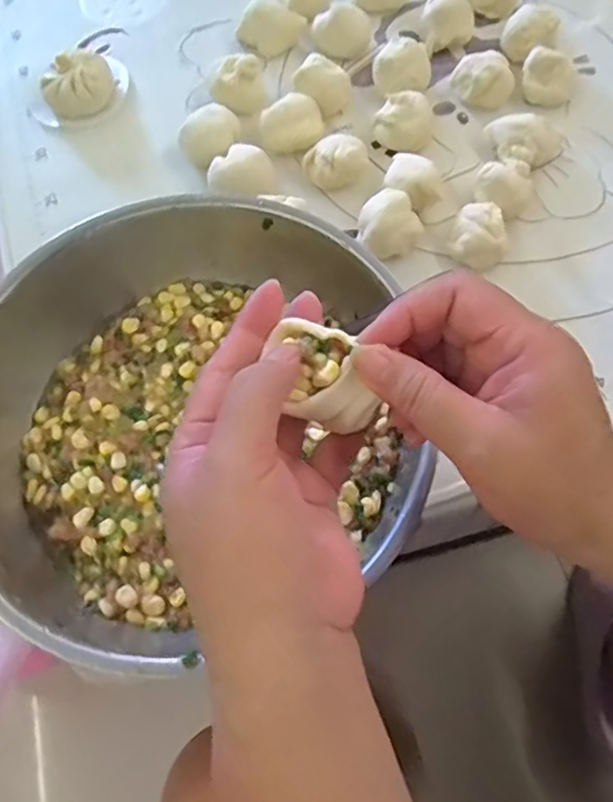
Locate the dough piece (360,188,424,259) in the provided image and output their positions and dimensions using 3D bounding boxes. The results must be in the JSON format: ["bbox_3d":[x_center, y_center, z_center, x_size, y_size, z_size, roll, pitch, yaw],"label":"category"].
[{"bbox_3d":[0.061,-0.125,0.432,0.044,0.033,0.044,-1,68,1],"label":"dough piece"}]

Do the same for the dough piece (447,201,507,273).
[{"bbox_3d":[0.124,-0.119,0.435,0.037,0.027,0.042,9,68,5],"label":"dough piece"}]

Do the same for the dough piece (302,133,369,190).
[{"bbox_3d":[0.022,-0.184,0.462,0.048,0.028,0.035,9,68,5],"label":"dough piece"}]

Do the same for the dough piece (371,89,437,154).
[{"bbox_3d":[0.078,-0.221,0.474,0.041,0.033,0.040,32,72,13],"label":"dough piece"}]

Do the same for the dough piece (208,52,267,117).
[{"bbox_3d":[-0.057,-0.257,0.494,0.047,0.036,0.048,-5,68,-1],"label":"dough piece"}]

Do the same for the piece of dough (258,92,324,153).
[{"bbox_3d":[-0.012,-0.224,0.483,0.050,0.029,0.037,-5,68,-1],"label":"piece of dough"}]

